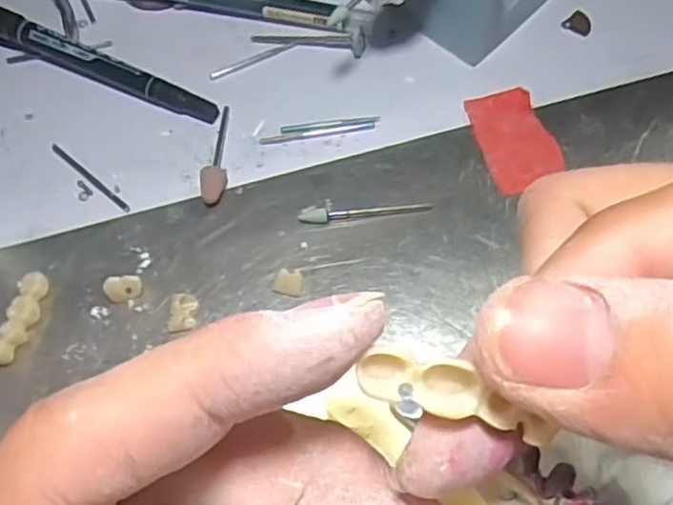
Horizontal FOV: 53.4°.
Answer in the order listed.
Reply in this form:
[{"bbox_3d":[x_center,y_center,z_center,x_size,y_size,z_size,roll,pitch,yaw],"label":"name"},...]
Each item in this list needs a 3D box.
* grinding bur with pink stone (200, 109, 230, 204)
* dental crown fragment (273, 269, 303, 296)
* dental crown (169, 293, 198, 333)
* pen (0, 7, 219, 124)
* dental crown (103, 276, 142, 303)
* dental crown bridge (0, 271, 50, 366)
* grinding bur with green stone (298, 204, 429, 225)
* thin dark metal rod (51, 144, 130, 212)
[{"bbox_3d":[-0.046,-0.038,0.252,0.008,0.007,0.044,-4,65,2],"label":"grinding bur with pink stone"},{"bbox_3d":[-0.016,0.010,0.227,0.009,0.006,0.008,5,66,7],"label":"dental crown fragment"},{"bbox_3d":[-0.051,0.021,0.225,0.008,0.006,0.013,-1,65,4],"label":"dental crown"},{"bbox_3d":[-0.111,-0.081,0.272,0.140,0.014,0.012,23,69,14],"label":"pen"},{"bbox_3d":[-0.073,0.013,0.229,0.011,0.008,0.008,-7,65,1],"label":"dental crown"},{"bbox_3d":[-0.107,0.022,0.227,0.008,0.010,0.032,9,66,8],"label":"dental crown bridge"},{"bbox_3d":[0.010,-0.015,0.238,0.047,0.004,0.006,-5,65,2],"label":"grinding bur with green stone"},{"bbox_3d":[-0.094,-0.029,0.253,0.044,0.004,0.004,39,74,17],"label":"thin dark metal rod"}]

